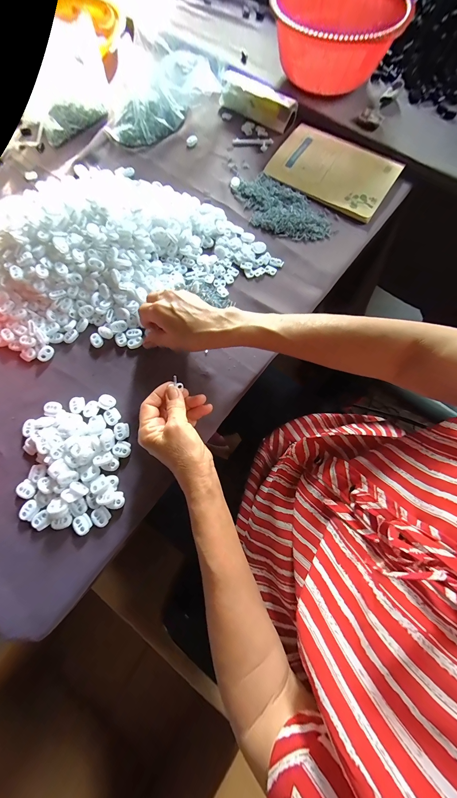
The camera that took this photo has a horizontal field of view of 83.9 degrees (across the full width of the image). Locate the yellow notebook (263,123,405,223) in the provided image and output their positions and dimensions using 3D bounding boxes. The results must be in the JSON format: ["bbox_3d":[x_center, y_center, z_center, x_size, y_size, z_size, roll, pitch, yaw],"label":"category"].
[{"bbox_3d":[0.185,-0.407,0.448,0.205,0.016,0.146,34,76,9],"label":"yellow notebook"}]

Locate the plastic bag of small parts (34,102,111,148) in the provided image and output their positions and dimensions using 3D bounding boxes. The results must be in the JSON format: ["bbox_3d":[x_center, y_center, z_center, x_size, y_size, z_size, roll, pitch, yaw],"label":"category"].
[{"bbox_3d":[-0.282,-0.524,0.467,0.033,0.038,0.132,39,77,10],"label":"plastic bag of small parts"}]

